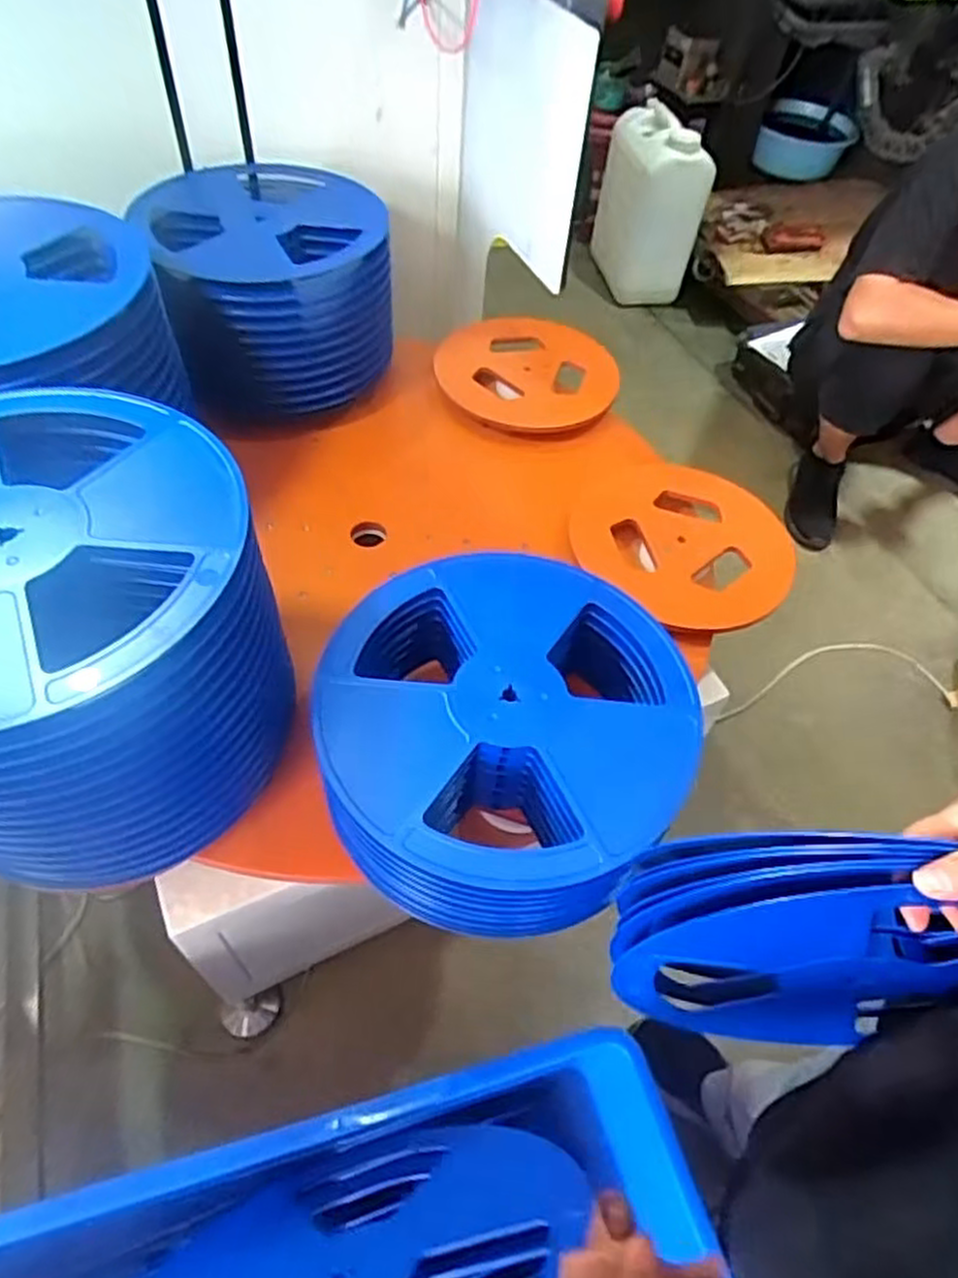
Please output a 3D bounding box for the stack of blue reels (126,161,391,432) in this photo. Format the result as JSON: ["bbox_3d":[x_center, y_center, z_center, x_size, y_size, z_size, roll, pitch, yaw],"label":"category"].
[{"bbox_3d":[-0.286,-0.483,1.036,0.283,0.188,0.314,-17,57,-18],"label":"stack of blue reels"}]

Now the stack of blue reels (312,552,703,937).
[{"bbox_3d":[0.018,0.089,0.681,0.303,0.131,0.304,-24,59,-22],"label":"stack of blue reels"}]

